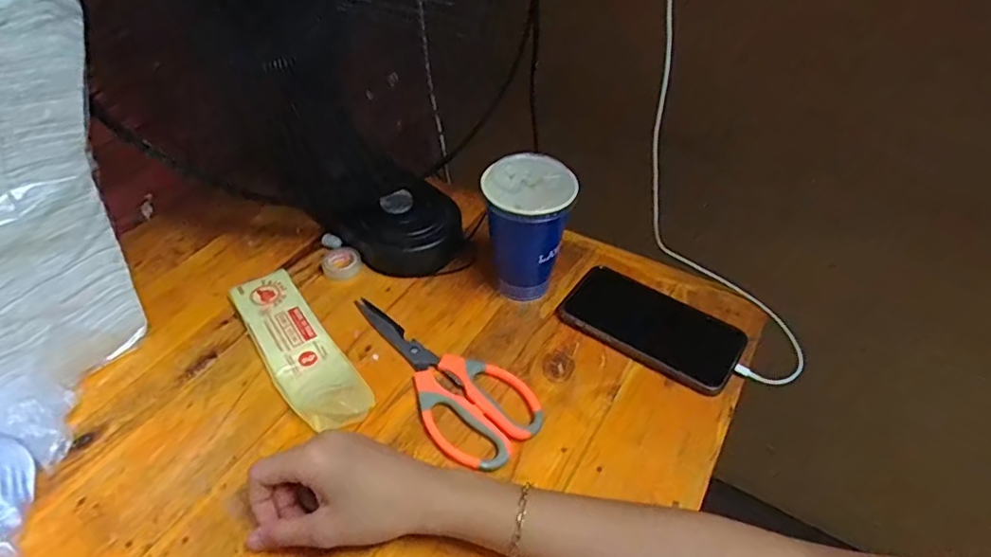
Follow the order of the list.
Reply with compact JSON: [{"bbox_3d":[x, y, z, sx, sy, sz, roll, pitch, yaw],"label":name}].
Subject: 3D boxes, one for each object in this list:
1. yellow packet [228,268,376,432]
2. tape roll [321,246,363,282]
[{"bbox_3d":[-0.167,0.057,0.485,0.056,0.018,0.188,-27,51,-27],"label":"yellow packet"},{"bbox_3d":[-0.152,-0.015,0.567,0.037,0.009,0.041,-20,48,-21],"label":"tape roll"}]

